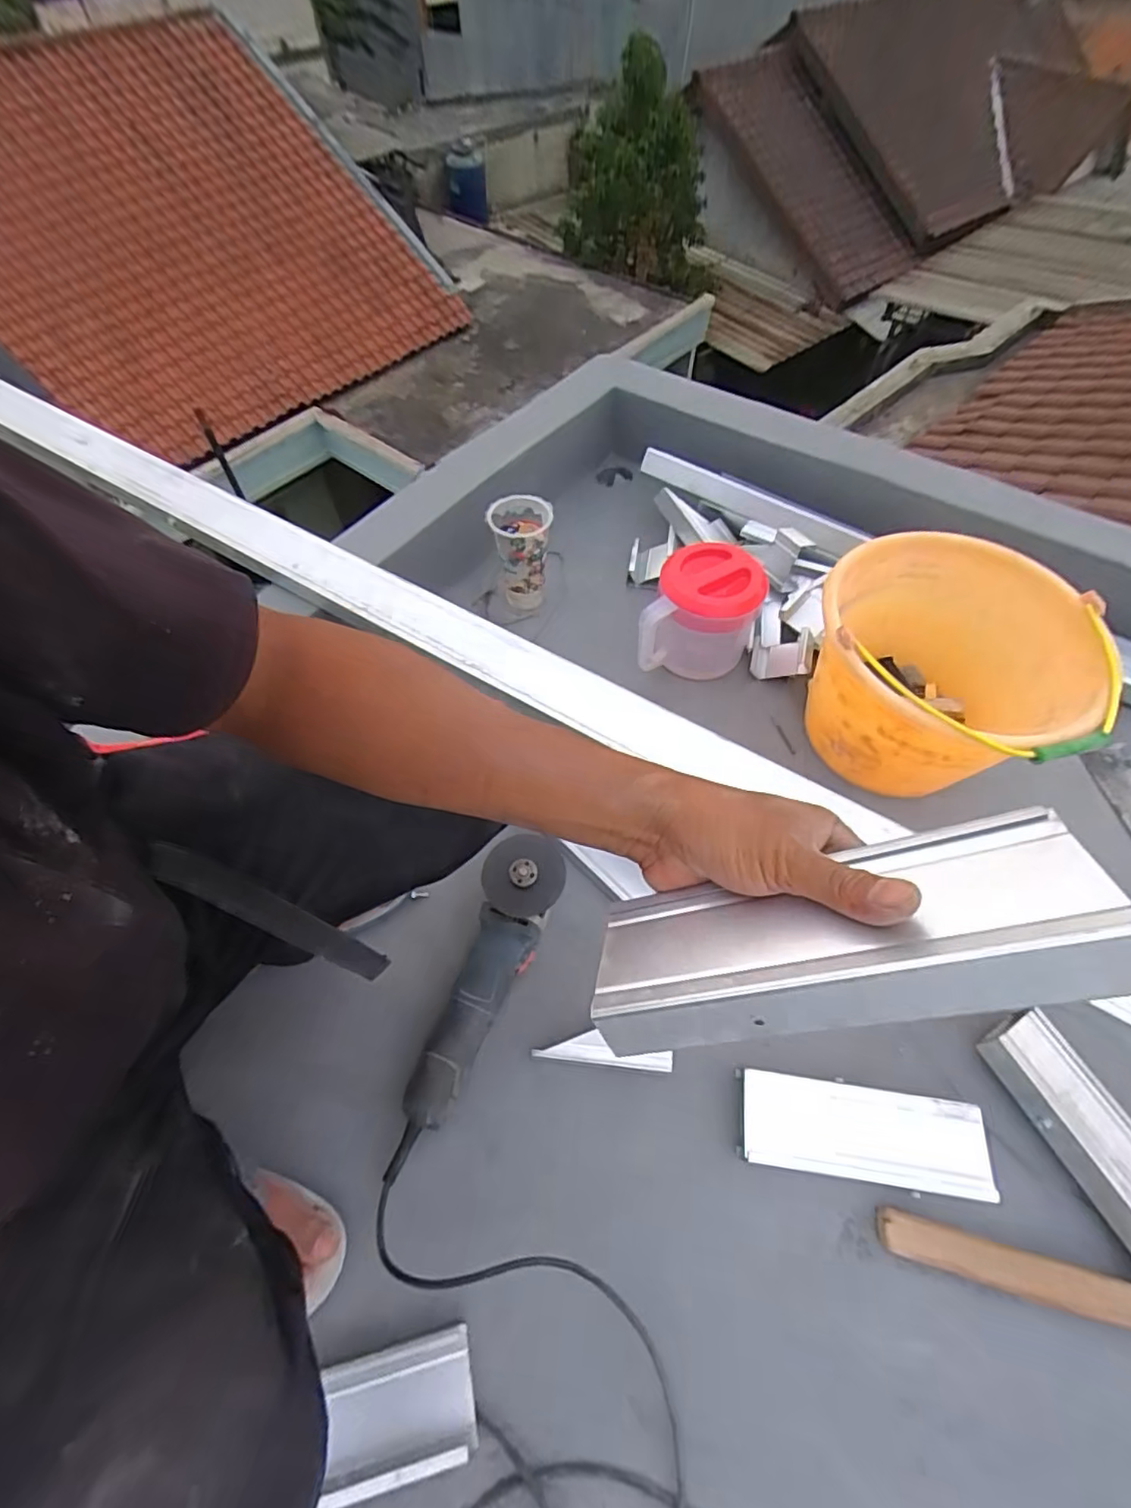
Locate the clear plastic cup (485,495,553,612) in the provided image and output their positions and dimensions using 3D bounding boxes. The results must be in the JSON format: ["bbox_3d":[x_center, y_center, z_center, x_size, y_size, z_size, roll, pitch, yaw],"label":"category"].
[{"bbox_3d":[-0.066,-0.305,0.917,0.091,0.166,0.085,-6,58,-3],"label":"clear plastic cup"}]

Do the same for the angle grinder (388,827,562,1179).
[{"bbox_3d":[-0.082,0.254,0.602,0.086,0.080,0.315,14,59,9],"label":"angle grinder"}]

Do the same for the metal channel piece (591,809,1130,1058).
[{"bbox_3d":[0.116,0.090,0.274,0.216,0.035,0.075,-17,23,23],"label":"metal channel piece"}]

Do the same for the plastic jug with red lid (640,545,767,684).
[{"bbox_3d":[0.193,-0.188,0.846,0.136,0.150,0.154,23,61,14],"label":"plastic jug with red lid"}]

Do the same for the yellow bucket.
[{"bbox_3d":[0.434,-0.083,0.732,0.287,0.219,0.249,37,65,21],"label":"yellow bucket"}]

